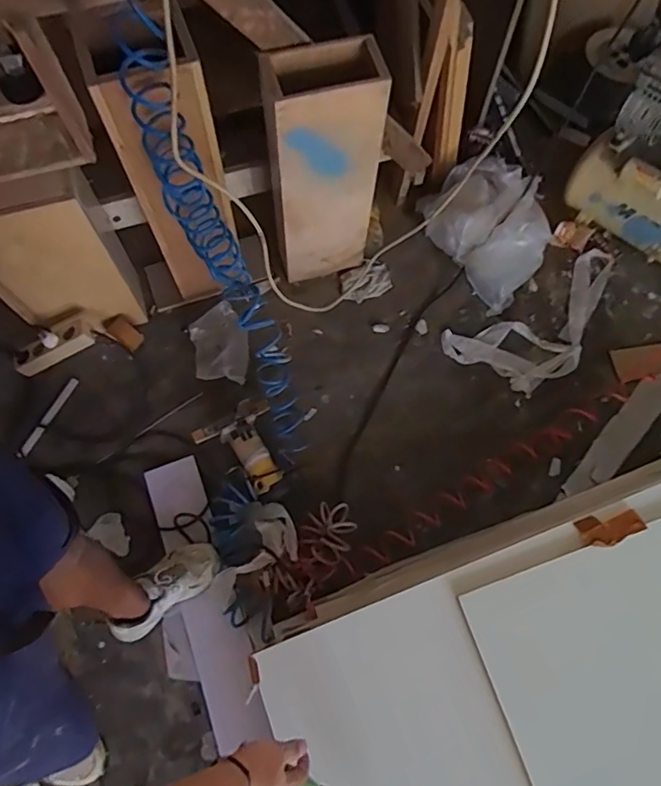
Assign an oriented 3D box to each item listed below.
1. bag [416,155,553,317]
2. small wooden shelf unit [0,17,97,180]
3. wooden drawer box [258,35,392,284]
[{"bbox_3d":[0.445,-0.461,1.493,0.287,0.149,0.399,-31,75,-12],"label":"bag"},{"bbox_3d":[-0.518,-0.473,0.854,0.207,0.236,0.116,-13,72,-6],"label":"small wooden shelf unit"},{"bbox_3d":[-0.012,-0.487,1.240,0.240,0.585,0.124,-16,72,-7],"label":"wooden drawer box"}]

